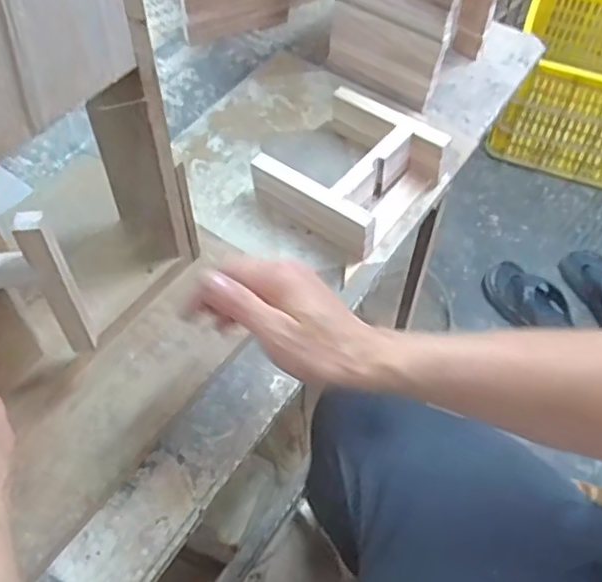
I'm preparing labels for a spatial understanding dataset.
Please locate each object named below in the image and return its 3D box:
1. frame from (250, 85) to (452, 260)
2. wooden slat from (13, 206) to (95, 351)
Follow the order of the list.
[{"bbox_3d":[0.050,-0.135,0.699,0.153,0.063,0.167,32,59,19],"label":"frame"},{"bbox_3d":[-0.180,-0.001,0.472,0.020,0.143,0.024,-27,60,-20],"label":"wooden slat"}]

